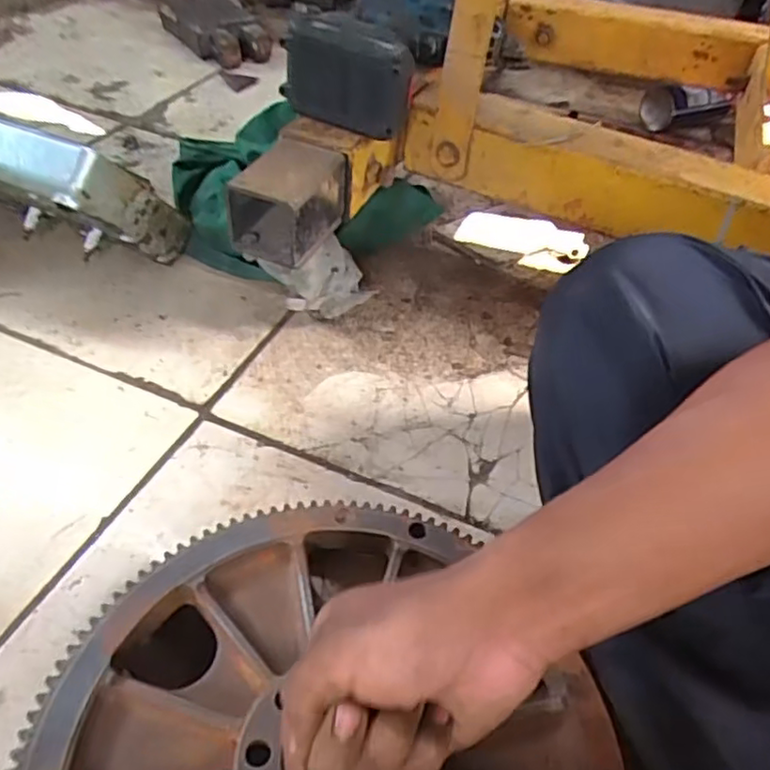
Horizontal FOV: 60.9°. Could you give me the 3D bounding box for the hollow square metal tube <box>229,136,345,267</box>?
[{"bbox_3d":[-0.080,-0.156,0.560,0.065,0.068,0.099,21,46,15],"label":"hollow square metal tube"}]

